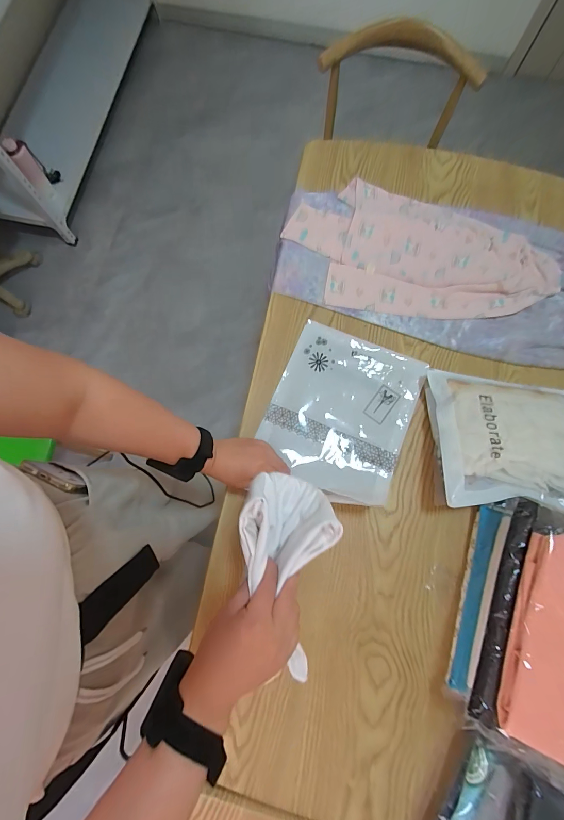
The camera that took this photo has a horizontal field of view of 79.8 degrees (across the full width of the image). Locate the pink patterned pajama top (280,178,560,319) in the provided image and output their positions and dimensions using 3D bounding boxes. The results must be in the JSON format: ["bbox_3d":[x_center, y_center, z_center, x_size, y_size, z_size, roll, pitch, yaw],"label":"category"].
[{"bbox_3d":[0.267,-0.307,0.657,0.502,0.024,0.268,11,76,2],"label":"pink patterned pajama top"}]

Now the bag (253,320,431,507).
[{"bbox_3d":[0.103,-0.001,0.578,0.233,0.033,0.276,23,76,5],"label":"bag"}]

